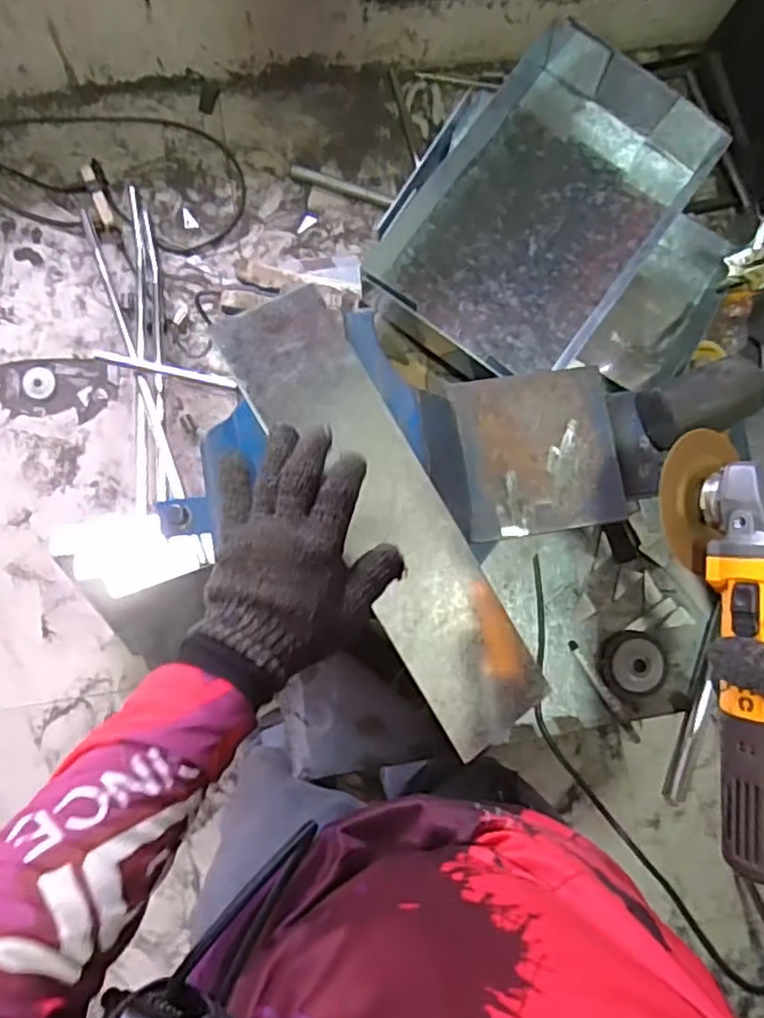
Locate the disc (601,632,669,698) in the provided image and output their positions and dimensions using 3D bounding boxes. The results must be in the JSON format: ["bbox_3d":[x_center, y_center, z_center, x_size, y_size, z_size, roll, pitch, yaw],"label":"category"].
[{"bbox_3d":[0.299,0.184,0.802,0.081,0.027,0.073,4,83,-4],"label":"disc"}]

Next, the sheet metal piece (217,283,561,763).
[{"bbox_3d":[0.006,0.009,0.541,0.102,0.011,0.381,-31,93,-19],"label":"sheet metal piece"}]

